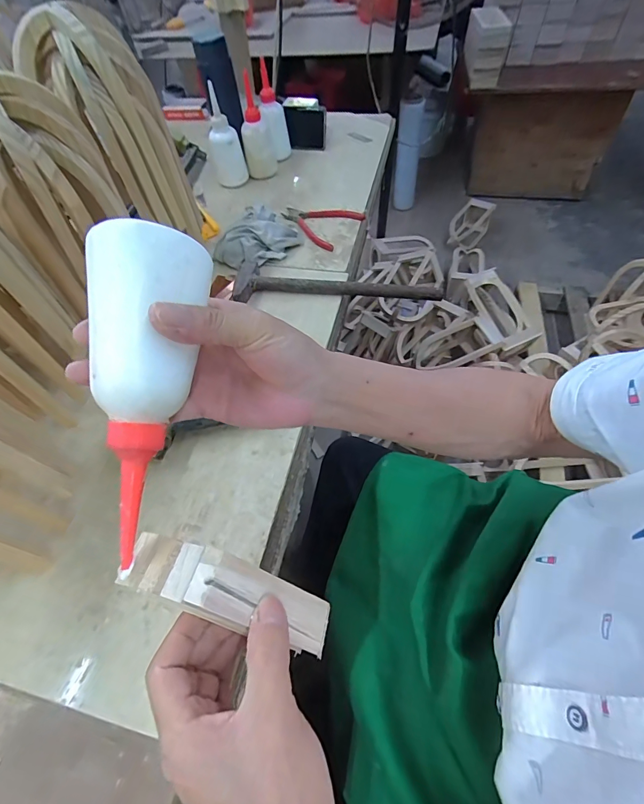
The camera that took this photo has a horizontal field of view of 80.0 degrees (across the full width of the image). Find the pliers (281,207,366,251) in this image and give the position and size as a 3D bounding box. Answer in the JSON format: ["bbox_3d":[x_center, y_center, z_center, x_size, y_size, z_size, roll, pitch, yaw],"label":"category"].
[{"bbox_3d":[-0.011,-0.331,0.697,0.142,0.019,0.110,31,63,23],"label":"pliers"}]

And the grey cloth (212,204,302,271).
[{"bbox_3d":[-0.108,-0.279,0.651,0.101,0.047,0.135,31,63,23],"label":"grey cloth"}]

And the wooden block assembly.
[{"bbox_3d":[-0.048,0.111,0.222,0.123,0.025,0.031,30,56,-18],"label":"wooden block assembly"}]

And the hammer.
[{"bbox_3d":[0.023,-0.182,0.588,0.310,0.025,0.079,4,56,7],"label":"hammer"}]

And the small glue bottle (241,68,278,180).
[{"bbox_3d":[-0.131,-0.540,0.767,0.062,0.157,0.062,-12,55,-4],"label":"small glue bottle"}]

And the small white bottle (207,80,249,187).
[{"bbox_3d":[-0.190,-0.513,0.751,0.062,0.151,0.056,-12,55,-4],"label":"small white bottle"}]

